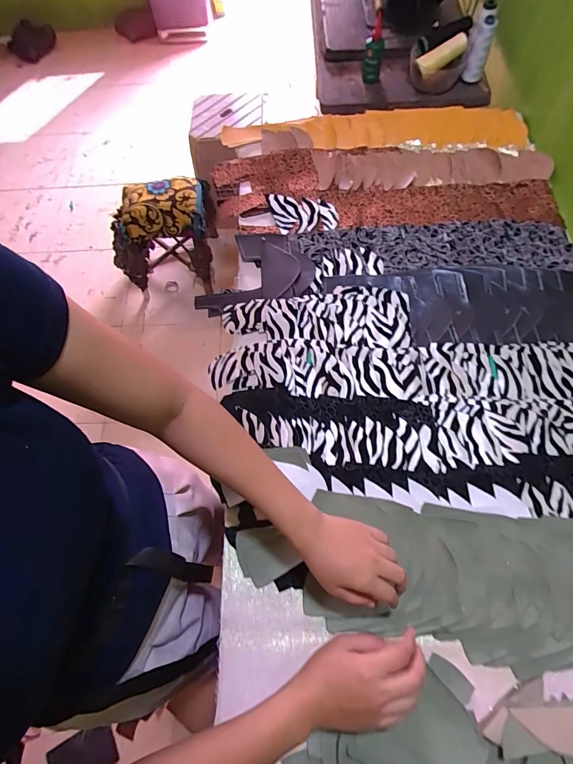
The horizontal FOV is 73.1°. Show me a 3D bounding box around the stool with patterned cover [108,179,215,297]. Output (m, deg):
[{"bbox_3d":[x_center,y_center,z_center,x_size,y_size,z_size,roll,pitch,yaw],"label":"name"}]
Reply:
[{"bbox_3d":[-0.474,-0.586,1.477,0.379,0.326,0.318,-3,66,1],"label":"stool with patterned cover"}]

